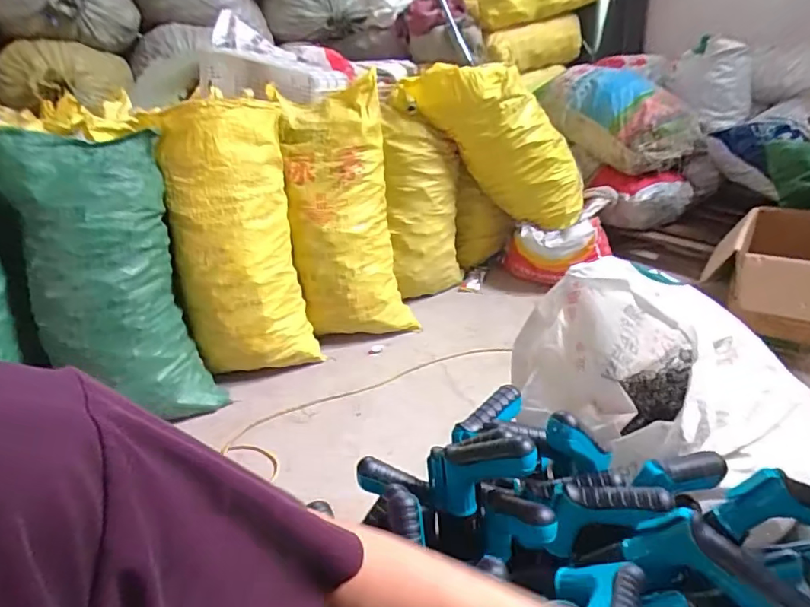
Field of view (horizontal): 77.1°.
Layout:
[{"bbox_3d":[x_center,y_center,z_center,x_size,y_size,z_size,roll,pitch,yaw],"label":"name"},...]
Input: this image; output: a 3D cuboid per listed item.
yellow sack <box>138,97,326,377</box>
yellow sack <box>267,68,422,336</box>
[{"bbox_3d":[-0.537,-0.196,1.619,0.389,0.804,0.302,-13,28,-14],"label":"yellow sack"},{"bbox_3d":[-0.215,-0.310,1.808,0.368,0.762,0.367,-8,28,-5],"label":"yellow sack"}]

